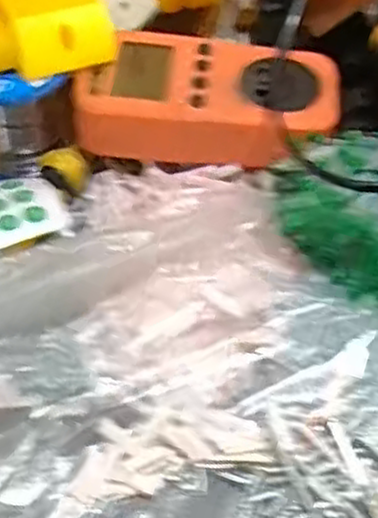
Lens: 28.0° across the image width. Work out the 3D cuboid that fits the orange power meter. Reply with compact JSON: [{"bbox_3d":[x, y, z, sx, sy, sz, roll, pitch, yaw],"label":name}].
[{"bbox_3d":[0.010,-0.082,0.385,0.127,0.033,0.067,6,52,-2],"label":"orange power meter"}]

